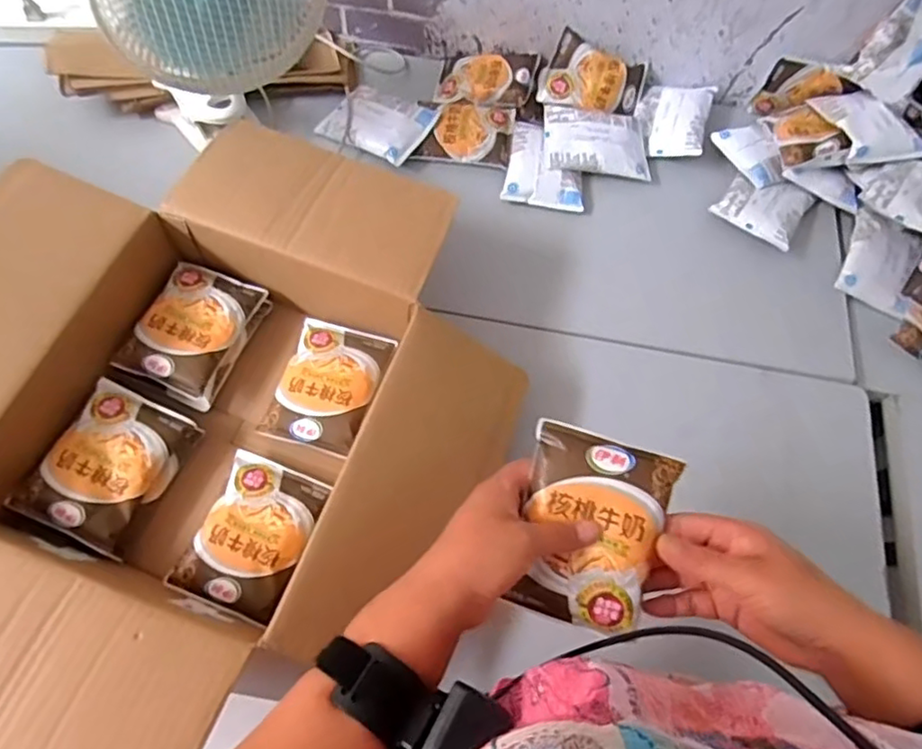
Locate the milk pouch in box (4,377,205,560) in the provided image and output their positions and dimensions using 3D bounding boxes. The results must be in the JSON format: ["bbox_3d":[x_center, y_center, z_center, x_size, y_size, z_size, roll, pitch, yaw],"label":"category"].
[{"bbox_3d":[-0.320,0.079,0.568,0.097,0.033,0.132,22,66,6],"label":"milk pouch in box"}]

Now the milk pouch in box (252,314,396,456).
[{"bbox_3d":[-0.133,0.010,0.630,0.093,0.020,0.133,19,66,5],"label":"milk pouch in box"}]

